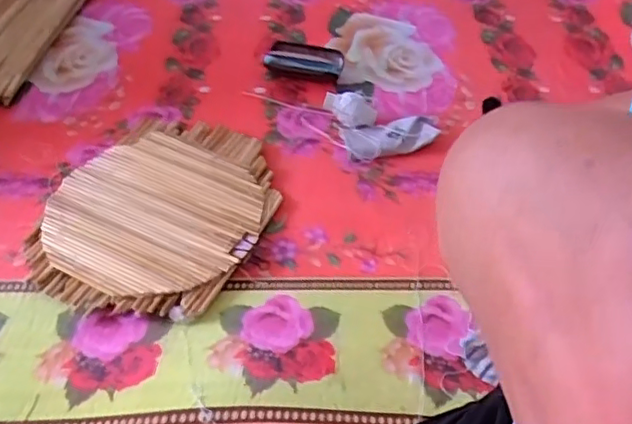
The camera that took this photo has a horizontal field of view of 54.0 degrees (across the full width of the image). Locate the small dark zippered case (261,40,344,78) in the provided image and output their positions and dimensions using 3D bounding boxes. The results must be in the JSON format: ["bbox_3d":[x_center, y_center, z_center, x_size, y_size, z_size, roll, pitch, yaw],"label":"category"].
[{"bbox_3d":[-0.024,-0.285,1.169,0.144,0.054,0.067,9,47,9],"label":"small dark zippered case"}]

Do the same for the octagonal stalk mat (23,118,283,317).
[{"bbox_3d":[-0.244,-0.015,0.954,0.326,0.033,0.386,17,49,16],"label":"octagonal stalk mat"}]

